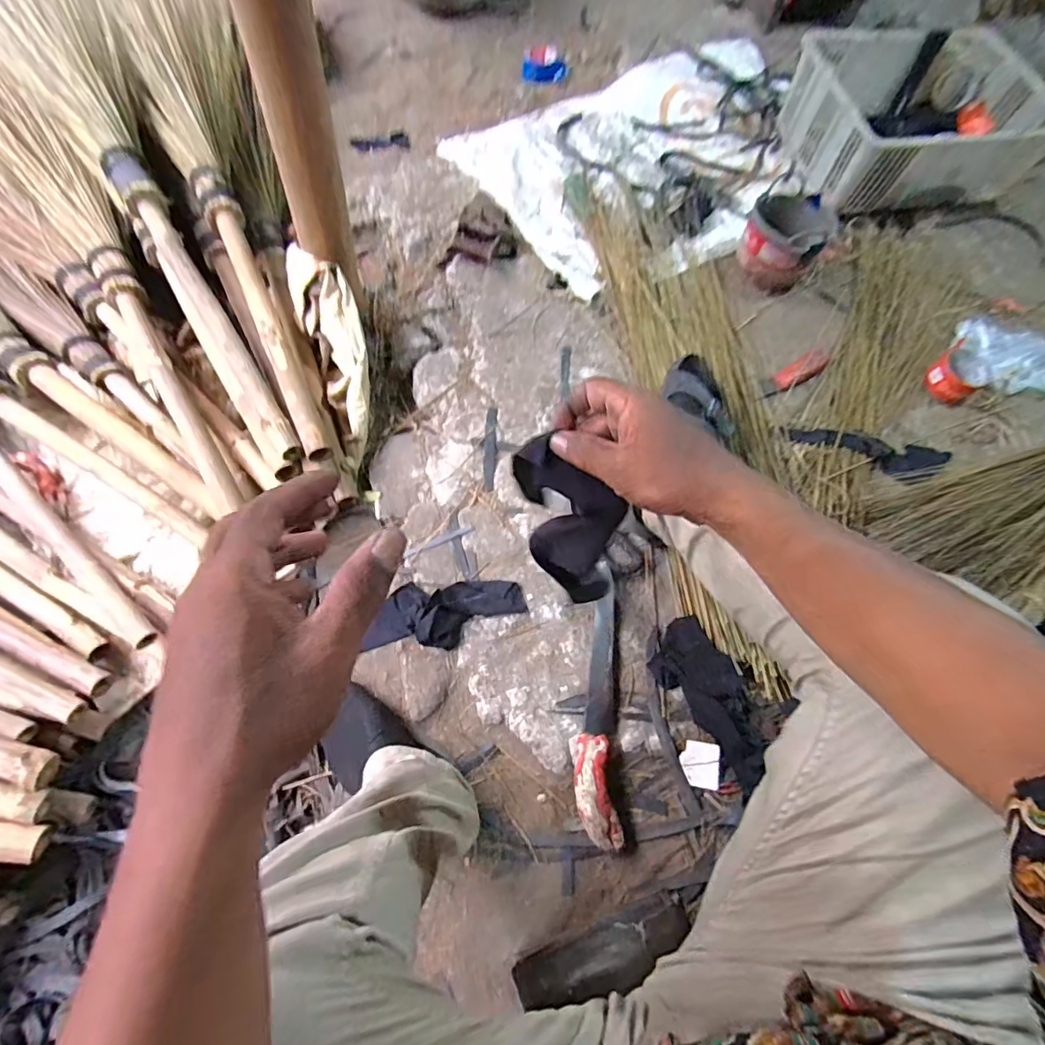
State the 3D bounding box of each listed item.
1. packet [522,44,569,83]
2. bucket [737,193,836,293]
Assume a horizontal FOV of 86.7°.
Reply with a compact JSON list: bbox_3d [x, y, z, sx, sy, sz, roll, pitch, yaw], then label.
[{"bbox_3d":[0.051,-1.075,1.294,0.104,0.025,0.103,-2,67,-7],"label":"packet"},{"bbox_3d":[0.477,-0.518,1.015,0.138,0.118,0.136,2,67,-5],"label":"bucket"}]

